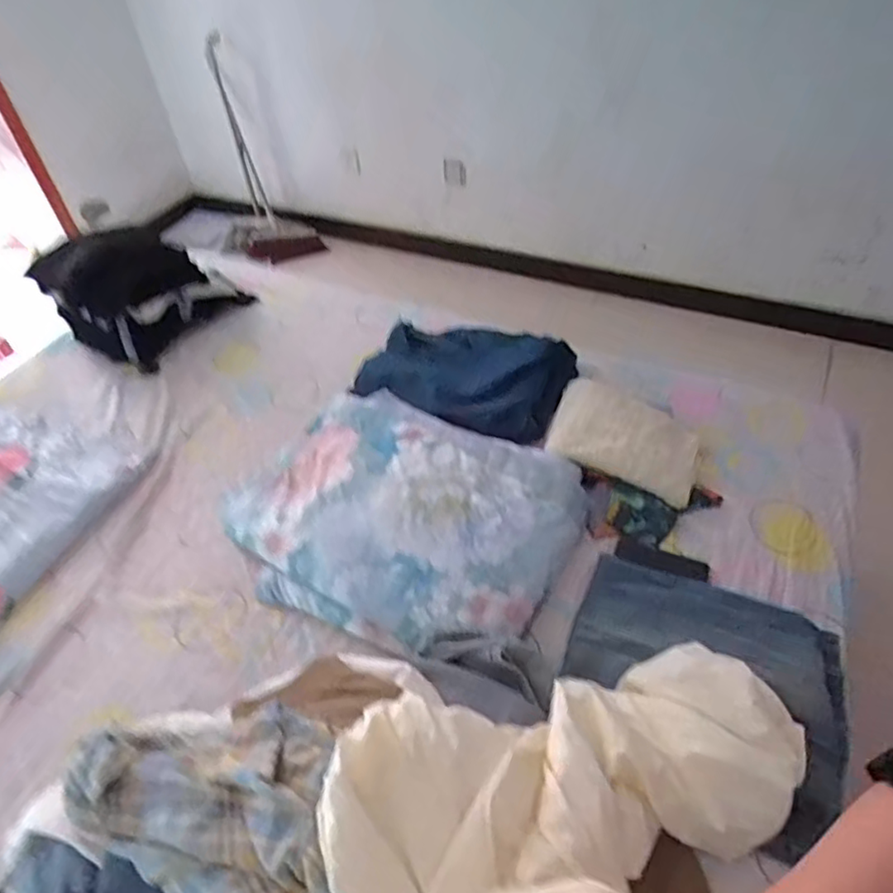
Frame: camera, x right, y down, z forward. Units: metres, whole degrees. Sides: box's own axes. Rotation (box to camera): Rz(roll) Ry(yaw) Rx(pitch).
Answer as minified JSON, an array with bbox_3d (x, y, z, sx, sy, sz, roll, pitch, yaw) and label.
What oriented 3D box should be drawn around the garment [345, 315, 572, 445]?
[{"bbox_3d":[0.051,-0.164,1.391,0.427,0.101,0.273,15,50,18],"label":"garment"}]

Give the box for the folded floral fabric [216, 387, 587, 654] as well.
[{"bbox_3d":[-0.087,0.102,1.117,0.595,0.108,0.463,19,52,22],"label":"folded floral fabric"}]

